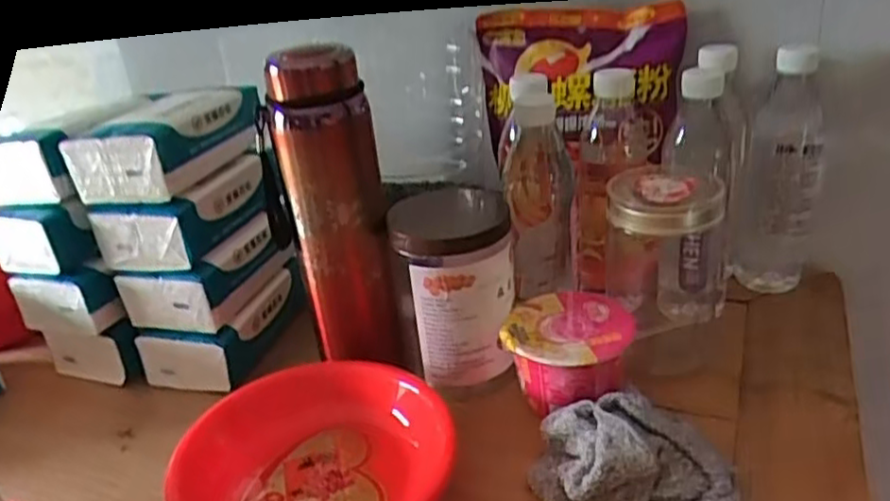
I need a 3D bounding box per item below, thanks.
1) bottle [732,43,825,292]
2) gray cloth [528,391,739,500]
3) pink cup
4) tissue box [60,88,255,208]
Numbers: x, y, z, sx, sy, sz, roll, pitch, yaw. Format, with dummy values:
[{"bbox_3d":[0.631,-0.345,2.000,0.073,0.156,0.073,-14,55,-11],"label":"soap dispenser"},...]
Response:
[{"bbox_3d":[0.311,-0.073,0.663,0.063,0.219,0.073,9,31,26],"label":"bottle"},{"bbox_3d":[0.125,0.137,0.482,0.126,0.052,0.087,0,29,12],"label":"gray cloth"},{"bbox_3d":[0.096,0.085,0.564,0.094,0.069,0.102,-5,28,3],"label":"pink cup"},{"bbox_3d":[-0.244,-0.096,0.618,0.108,0.060,0.134,4,30,18],"label":"tissue box"}]

